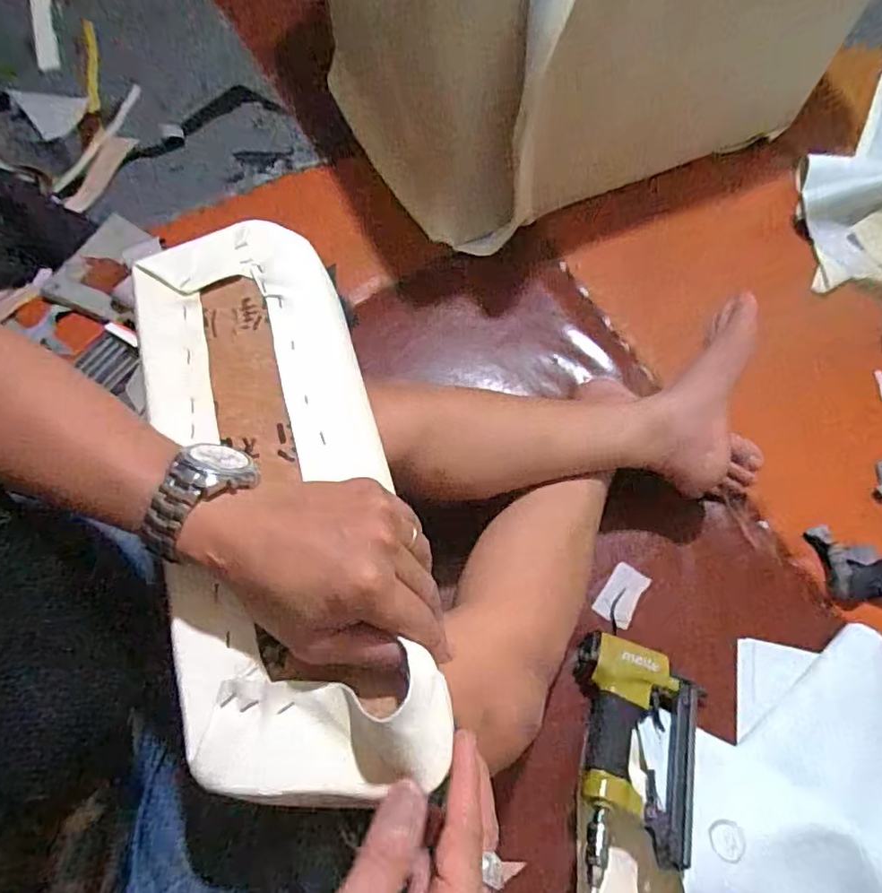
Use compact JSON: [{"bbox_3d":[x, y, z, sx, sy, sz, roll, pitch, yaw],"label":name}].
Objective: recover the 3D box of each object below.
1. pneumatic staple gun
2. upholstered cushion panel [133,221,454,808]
[{"bbox_3d":[0.204,0.326,0.614,0.125,0.056,0.218,16,54,-7],"label":"pneumatic staple gun"},{"bbox_3d":[-0.111,0.009,0.368,0.142,0.048,0.386,-14,66,-6],"label":"upholstered cushion panel"}]

